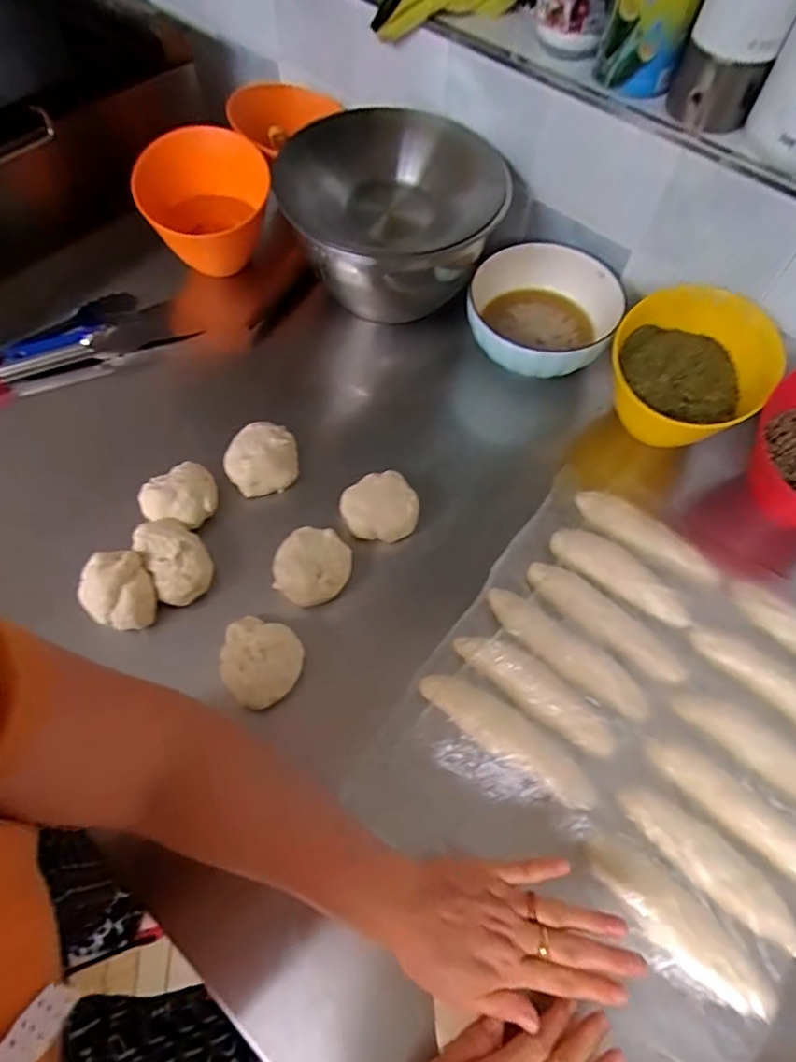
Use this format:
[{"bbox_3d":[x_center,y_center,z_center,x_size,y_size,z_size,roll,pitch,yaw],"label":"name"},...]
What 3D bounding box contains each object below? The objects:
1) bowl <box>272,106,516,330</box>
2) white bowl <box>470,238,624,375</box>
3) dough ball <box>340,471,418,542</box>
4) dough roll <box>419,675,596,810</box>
[{"bbox_3d":[-0.013,-0.404,0.741,0.238,0.152,0.264,-22,66,-13],"label":"bowl"},{"bbox_3d":[0.168,-0.255,0.697,0.168,0.070,0.172,1,63,-2],"label":"white bowl"},{"bbox_3d":[-0.019,-0.027,0.610,0.082,0.032,0.066,11,63,4],"label":"dough ball"},{"bbox_3d":[0.094,0.176,0.508,0.164,0.018,0.038,33,66,14],"label":"dough roll"}]

